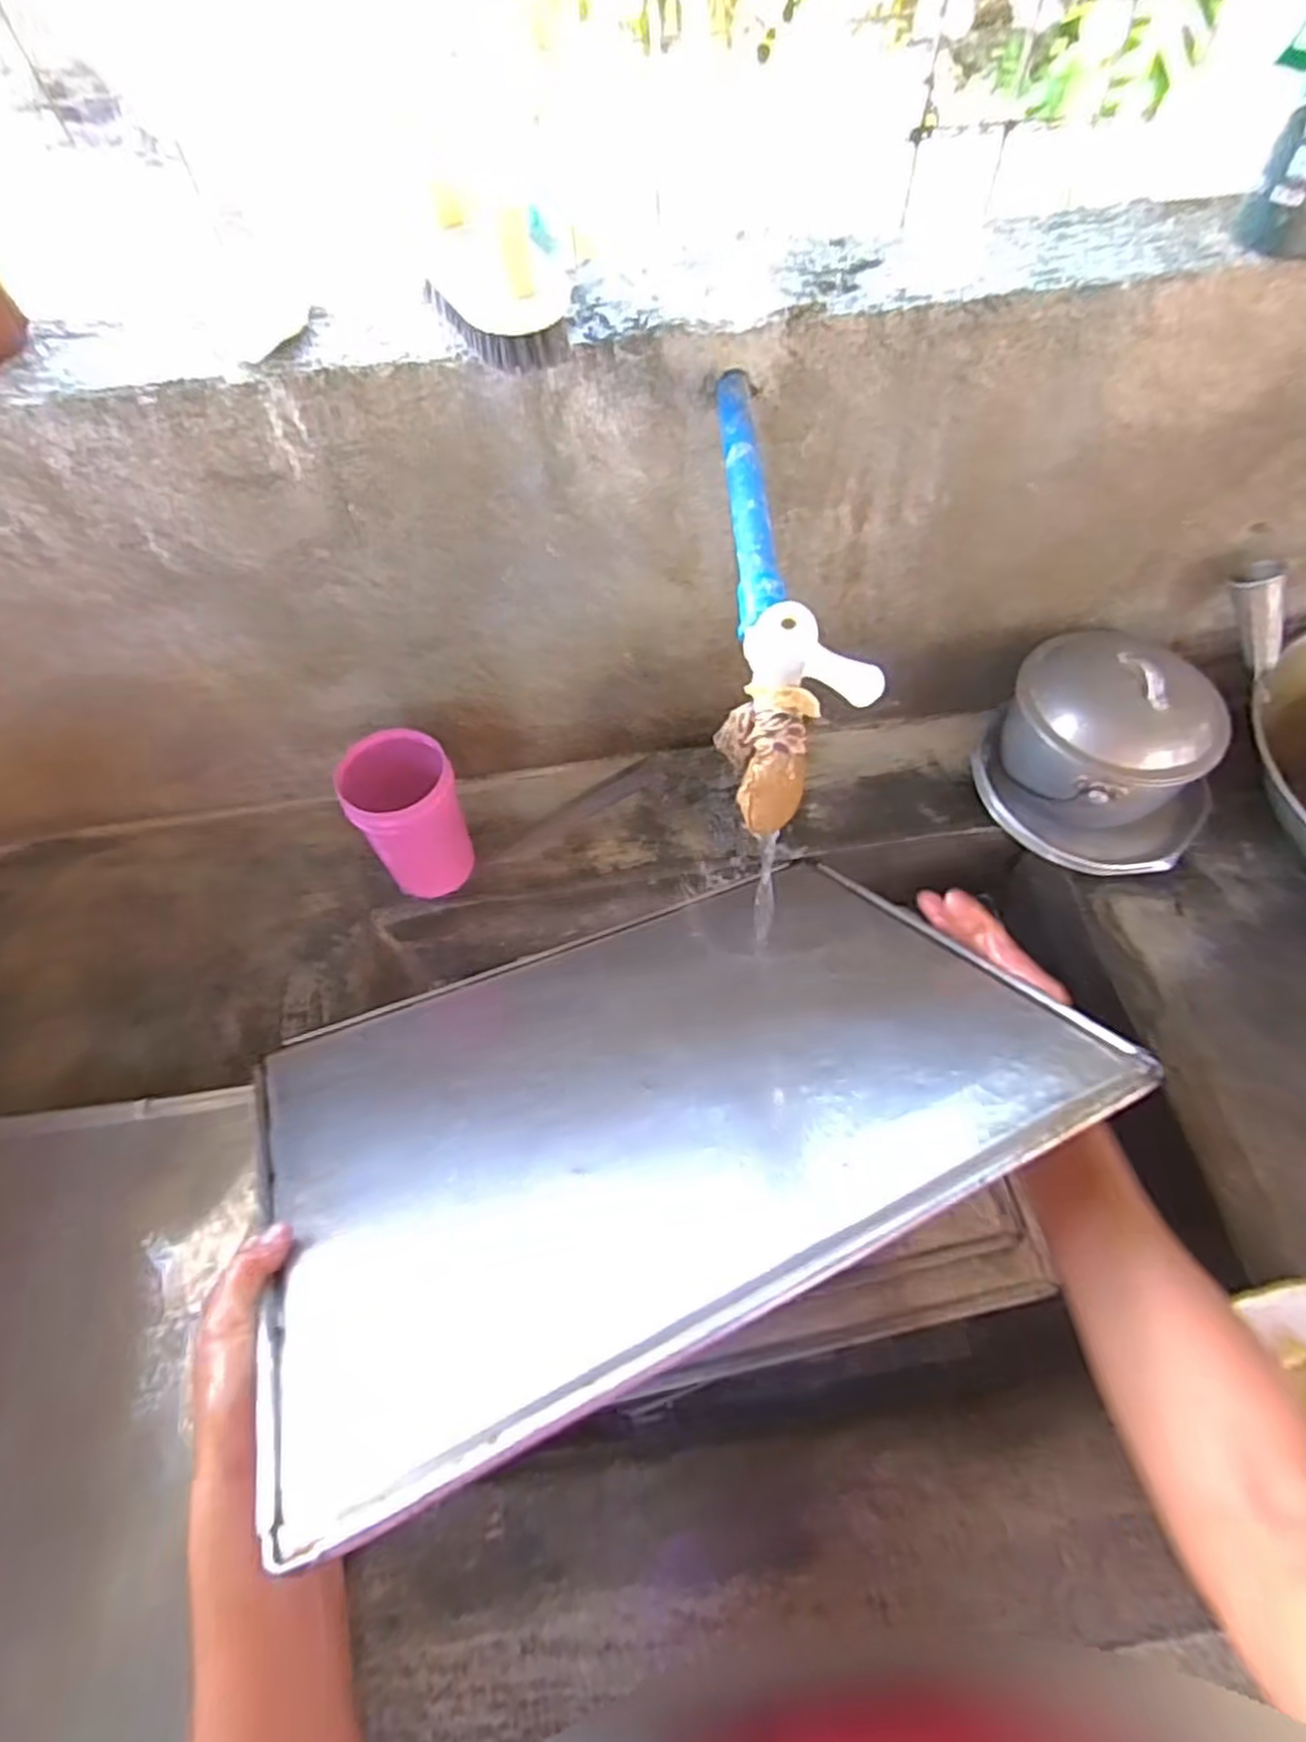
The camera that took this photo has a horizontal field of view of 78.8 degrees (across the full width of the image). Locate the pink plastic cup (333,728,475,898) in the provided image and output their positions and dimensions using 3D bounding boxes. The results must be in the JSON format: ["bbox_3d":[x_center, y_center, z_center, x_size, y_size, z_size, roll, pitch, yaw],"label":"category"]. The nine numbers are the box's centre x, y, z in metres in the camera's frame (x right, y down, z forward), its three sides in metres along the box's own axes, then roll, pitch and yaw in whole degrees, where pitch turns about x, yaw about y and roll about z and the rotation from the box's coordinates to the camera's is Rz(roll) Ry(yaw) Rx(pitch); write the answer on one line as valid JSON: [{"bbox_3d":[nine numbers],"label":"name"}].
[{"bbox_3d":[-0.207,-0.047,0.688,0.091,0.147,0.073,-32,64,-14],"label":"pink plastic cup"}]

